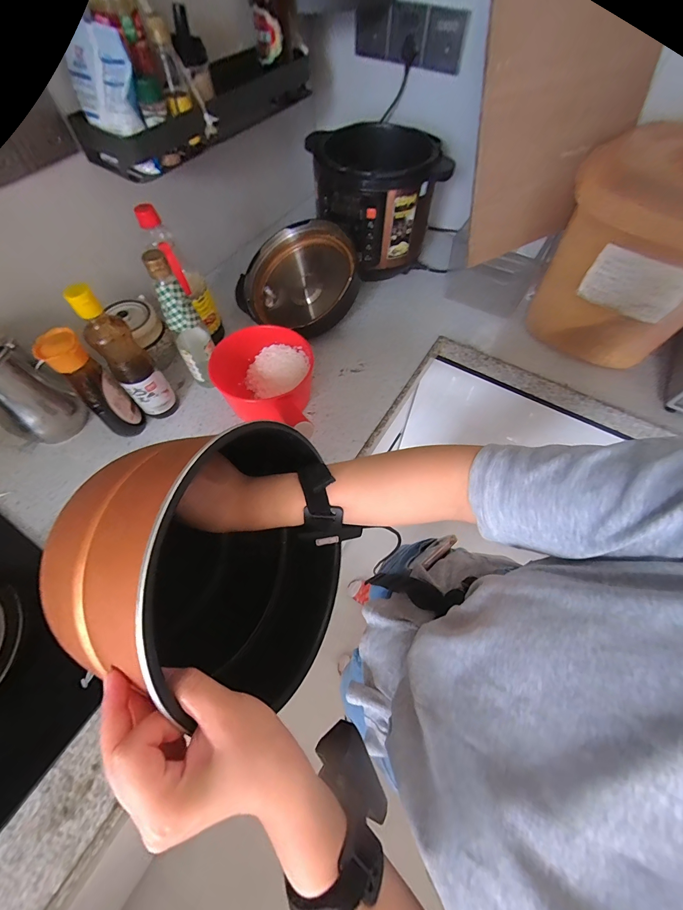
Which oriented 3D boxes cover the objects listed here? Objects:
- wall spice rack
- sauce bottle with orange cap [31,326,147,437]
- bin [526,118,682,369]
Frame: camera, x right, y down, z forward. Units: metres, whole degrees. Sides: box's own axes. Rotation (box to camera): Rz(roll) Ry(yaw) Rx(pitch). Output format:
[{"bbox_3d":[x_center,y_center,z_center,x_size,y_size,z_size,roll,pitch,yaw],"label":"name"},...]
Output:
[{"bbox_3d":[-0.228,-0.652,0.632,0.110,0.080,0.503,34,68,17],"label":"wall spice rack"},{"bbox_3d":[-0.391,-0.107,0.551,0.062,0.190,0.062,-38,68,-17],"label":"sauce bottle with orange cap"},{"bbox_3d":[0.502,-0.339,0.598,0.265,0.286,0.239,19,65,11],"label":"bin"}]

